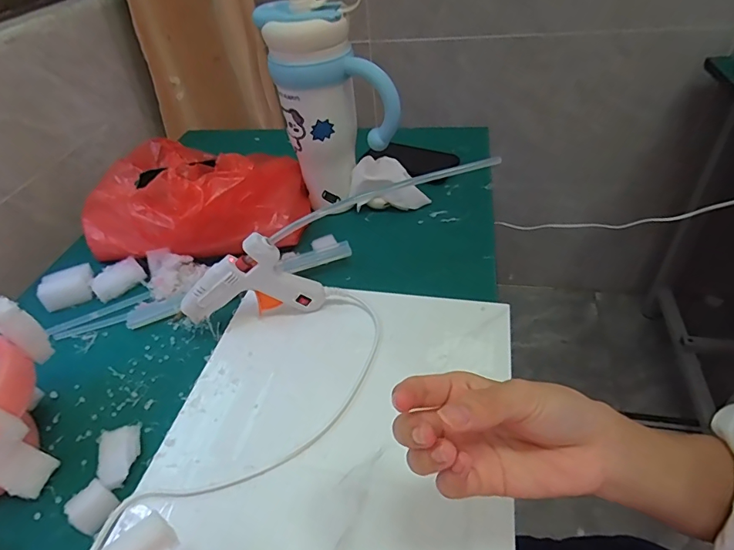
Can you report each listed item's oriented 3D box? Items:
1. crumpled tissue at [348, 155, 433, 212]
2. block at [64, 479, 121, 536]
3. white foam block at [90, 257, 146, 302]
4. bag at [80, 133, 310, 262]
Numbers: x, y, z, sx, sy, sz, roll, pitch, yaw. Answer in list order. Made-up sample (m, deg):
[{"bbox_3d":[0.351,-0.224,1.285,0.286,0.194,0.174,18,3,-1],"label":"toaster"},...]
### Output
[{"bbox_3d":[0.033,-0.125,0.627,0.099,0.061,0.064,14,46,22],"label":"crumpled tissue"},{"bbox_3d":[-0.216,0.183,0.352,0.026,0.024,0.030,21,49,28],"label":"block"},{"bbox_3d":[-0.315,0.005,0.566,0.059,0.020,0.039,-32,48,-25],"label":"white foam block"},{"bbox_3d":[-0.228,-0.111,0.599,0.272,0.118,0.206,0,42,7],"label":"bag"}]

